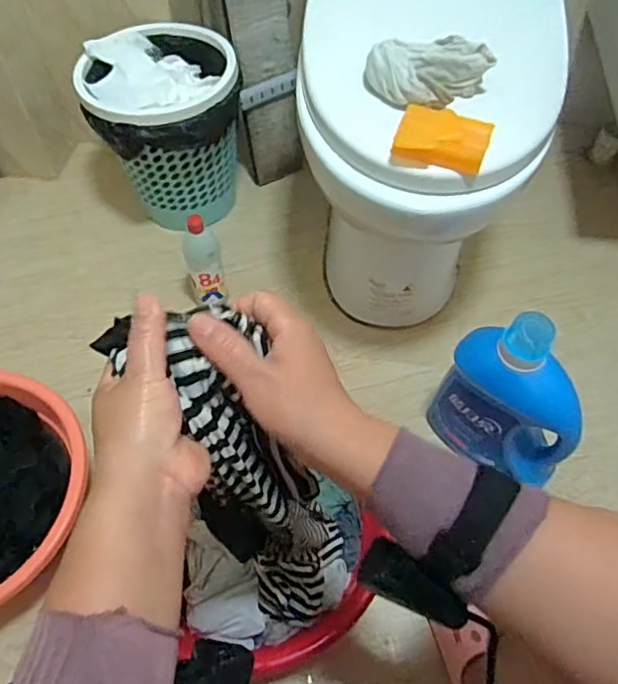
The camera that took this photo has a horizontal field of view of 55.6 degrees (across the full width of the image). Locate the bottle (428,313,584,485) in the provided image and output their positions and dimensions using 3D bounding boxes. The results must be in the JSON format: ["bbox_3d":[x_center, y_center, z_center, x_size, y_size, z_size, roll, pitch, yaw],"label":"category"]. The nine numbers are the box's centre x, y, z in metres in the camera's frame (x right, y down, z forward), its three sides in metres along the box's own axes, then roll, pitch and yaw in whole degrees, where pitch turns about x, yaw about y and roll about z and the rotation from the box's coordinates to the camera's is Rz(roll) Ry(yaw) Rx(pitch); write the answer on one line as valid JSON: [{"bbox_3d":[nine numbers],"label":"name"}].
[{"bbox_3d":[0.275,0.080,0.792,0.189,0.262,0.088,36,63,21],"label":"bottle"}]

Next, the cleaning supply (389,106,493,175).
[{"bbox_3d":[0.151,-0.229,0.665,0.100,0.034,0.061,17,58,10],"label":"cleaning supply"}]

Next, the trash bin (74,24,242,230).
[{"bbox_3d":[-0.256,-0.394,1.097,0.262,0.260,0.247,-10,57,-7],"label":"trash bin"}]

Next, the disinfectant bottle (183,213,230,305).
[{"bbox_3d":[-0.178,-0.129,1.007,0.062,0.190,0.050,-10,57,-7],"label":"disinfectant bottle"}]

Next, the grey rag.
[{"bbox_3d":[0.139,-0.326,0.707,0.132,0.049,0.099,31,61,18],"label":"grey rag"}]

